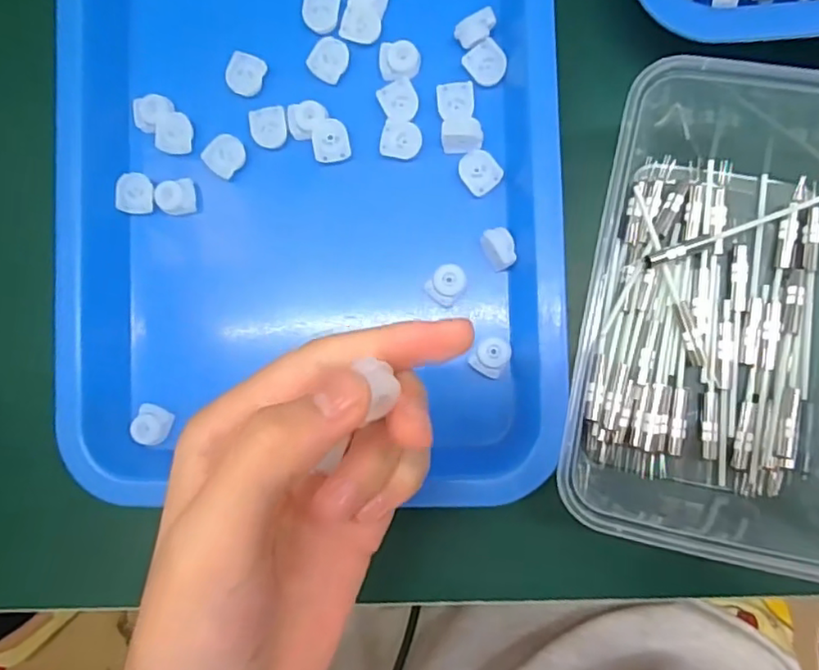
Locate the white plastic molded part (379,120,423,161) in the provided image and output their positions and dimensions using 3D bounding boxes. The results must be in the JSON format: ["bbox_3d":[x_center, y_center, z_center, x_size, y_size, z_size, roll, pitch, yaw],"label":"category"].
[{"bbox_3d":[-0.004,-0.090,0.281,0.018,0.004,0.016,8,89,7],"label":"white plastic molded part"}]

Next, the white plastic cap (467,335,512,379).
[{"bbox_3d":[0.037,0.009,0.271,0.015,0.004,0.018,31,92,7],"label":"white plastic cap"}]

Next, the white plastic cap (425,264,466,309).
[{"bbox_3d":[0.017,-0.023,0.277,0.015,0.010,0.018,40,93,7],"label":"white plastic cap"}]

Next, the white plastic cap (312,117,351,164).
[{"bbox_3d":[-0.036,-0.091,0.283,0.016,0.006,0.019,-4,87,6],"label":"white plastic cap"}]

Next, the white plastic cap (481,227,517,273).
[{"bbox_3d":[0.040,-0.038,0.272,0.013,0.014,0.018,-31,85,5],"label":"white plastic cap"}]

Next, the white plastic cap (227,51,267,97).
[{"bbox_3d":[-0.079,-0.125,0.291,0.016,0.006,0.018,22,91,7],"label":"white plastic cap"}]

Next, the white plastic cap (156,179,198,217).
[{"bbox_3d":[-0.113,-0.067,0.292,0.019,0.004,0.016,-5,87,6],"label":"white plastic cap"}]

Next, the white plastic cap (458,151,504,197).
[{"bbox_3d":[0.032,-0.074,0.276,0.018,0.006,0.018,-43,84,3],"label":"white plastic cap"}]

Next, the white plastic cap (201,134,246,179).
[{"bbox_3d":[-0.088,-0.086,0.290,0.019,0.006,0.017,-45,84,3],"label":"white plastic cap"}]

